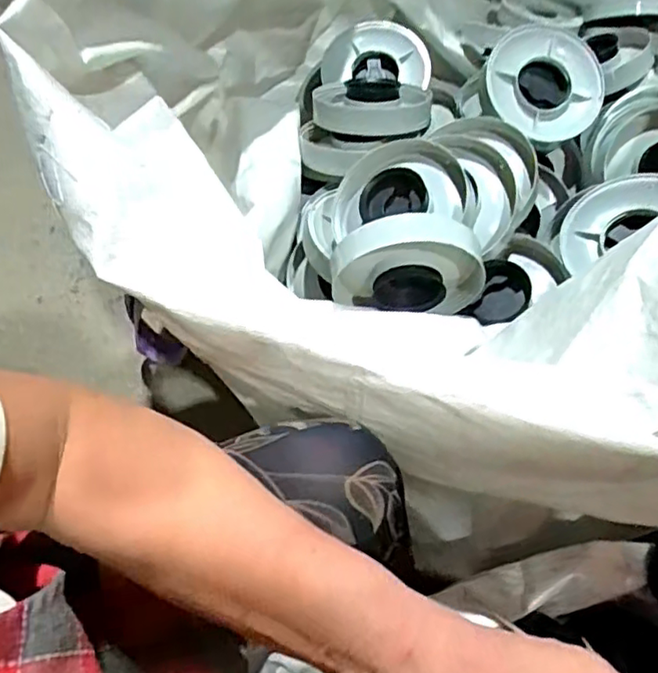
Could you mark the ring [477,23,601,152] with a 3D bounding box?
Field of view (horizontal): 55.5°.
[{"bbox_3d":[0.270,-0.317,0.785,0.152,0.029,0.134,28,100,-10],"label":"ring"}]

